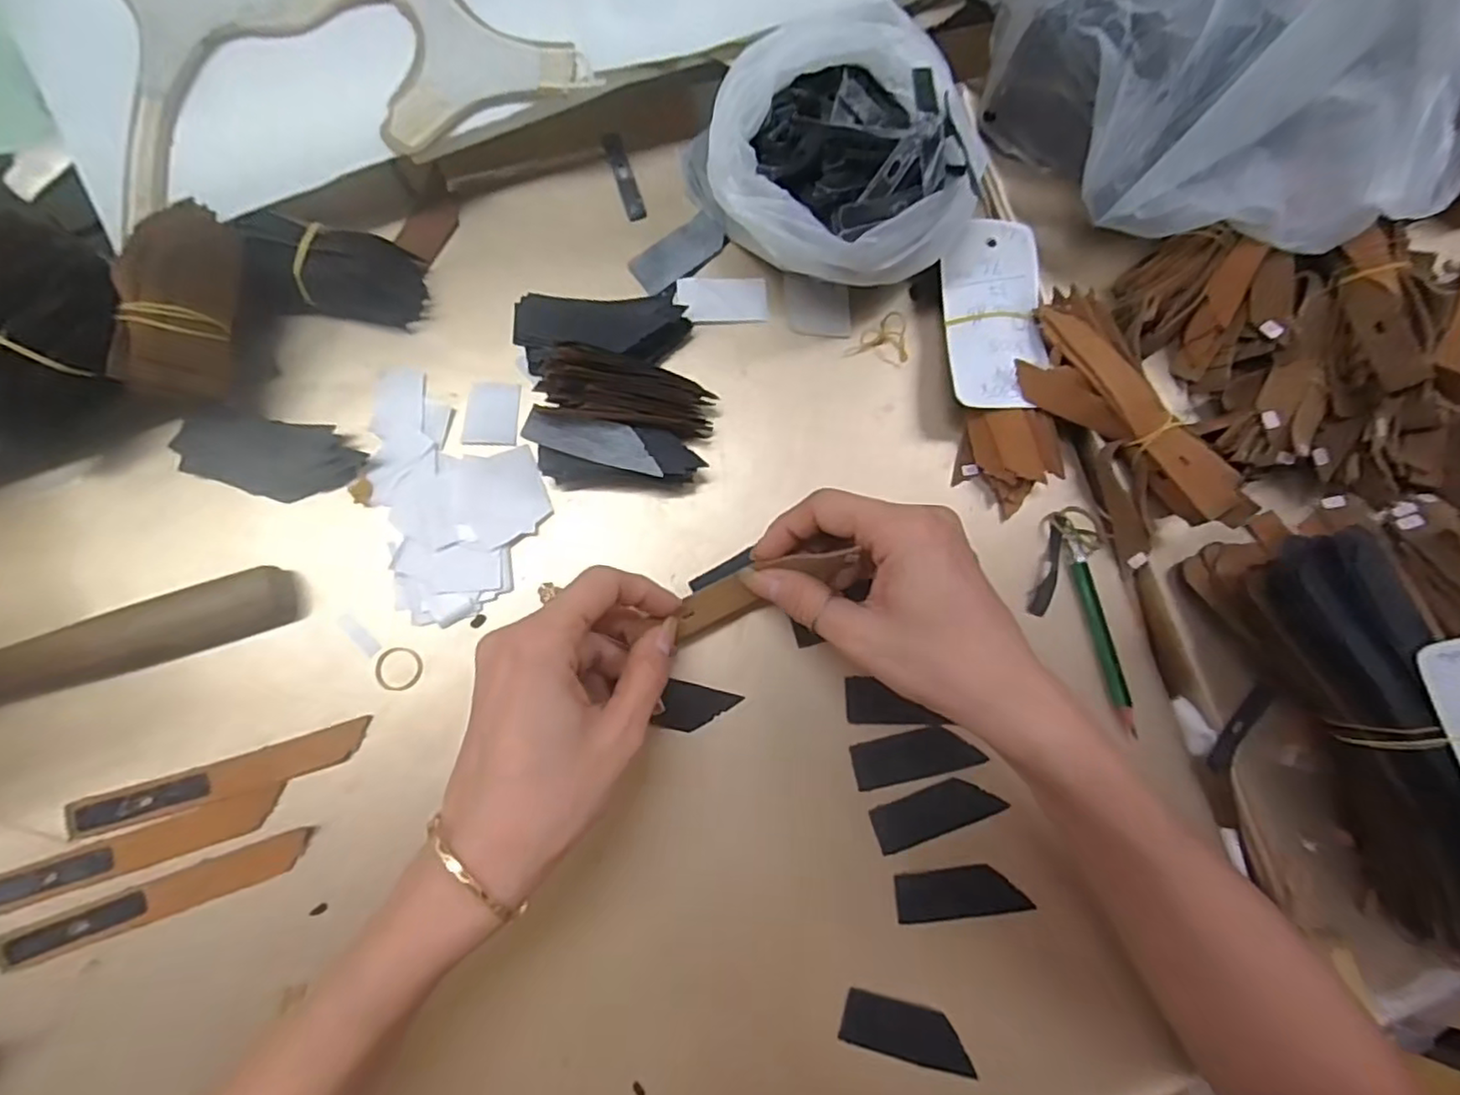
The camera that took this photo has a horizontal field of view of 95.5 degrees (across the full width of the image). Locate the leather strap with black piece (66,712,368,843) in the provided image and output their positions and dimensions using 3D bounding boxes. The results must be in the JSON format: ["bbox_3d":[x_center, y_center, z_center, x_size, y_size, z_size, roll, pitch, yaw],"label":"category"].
[{"bbox_3d":[-0.226,0.103,0.296,0.124,0.004,0.017,-16,84,-7],"label":"leather strap with black piece"}]

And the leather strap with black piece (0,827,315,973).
[{"bbox_3d":[-0.245,0.152,0.287,0.123,0.007,0.016,-19,84,-8],"label":"leather strap with black piece"}]

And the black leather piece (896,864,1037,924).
[{"bbox_3d":[0.111,0.164,0.315,0.062,0.004,0.020,-4,82,-6],"label":"black leather piece"}]

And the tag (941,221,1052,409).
[{"bbox_3d":[0.136,-0.121,0.339,0.050,0.006,0.101,0,79,-1],"label":"tag"}]

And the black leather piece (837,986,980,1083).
[{"bbox_3d":[0.083,0.222,0.303,0.062,0.004,0.023,17,81,-3],"label":"black leather piece"}]

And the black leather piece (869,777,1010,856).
[{"bbox_3d":[0.101,0.128,0.322,0.065,0.004,0.024,-16,83,-7],"label":"black leather piece"}]

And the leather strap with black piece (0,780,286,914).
[{"bbox_3d":[-0.259,0.132,0.289,0.123,0.006,0.017,-17,84,-8],"label":"leather strap with black piece"}]

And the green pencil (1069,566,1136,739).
[{"bbox_3d":[0.191,0.051,0.338,0.008,0.011,0.088,-13,83,-7],"label":"green pencil"}]

